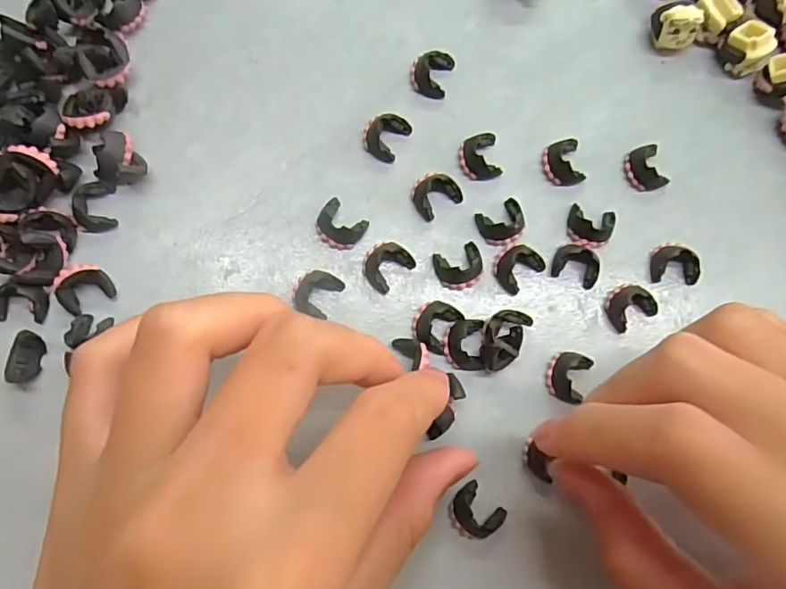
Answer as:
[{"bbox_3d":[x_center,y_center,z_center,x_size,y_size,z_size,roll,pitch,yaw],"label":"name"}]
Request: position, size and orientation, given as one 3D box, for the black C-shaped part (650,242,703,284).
[{"bbox_3d":[0.096,-0.011,0.191,0.016,0.009,0.014,5,79,-3],"label":"black C-shaped part"}]

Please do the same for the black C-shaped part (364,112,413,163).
[{"bbox_3d":[-0.003,-0.055,0.193,0.014,0.007,0.016,31,80,1],"label":"black C-shaped part"}]

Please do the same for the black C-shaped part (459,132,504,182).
[{"bbox_3d":[0.030,-0.047,0.194,0.014,0.005,0.015,-10,80,-5],"label":"black C-shaped part"}]

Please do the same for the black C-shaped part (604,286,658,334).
[{"bbox_3d":[0.079,0.003,0.187,0.015,0.008,0.014,-31,82,-9],"label":"black C-shaped part"}]

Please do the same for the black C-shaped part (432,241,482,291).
[{"bbox_3d":[0.023,-0.009,0.186,0.016,0.007,0.014,-18,83,-6],"label":"black C-shaped part"}]

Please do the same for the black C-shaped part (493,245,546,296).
[{"bbox_3d":[0.042,-0.010,0.187,0.016,0.008,0.013,-43,86,-9],"label":"black C-shaped part"}]

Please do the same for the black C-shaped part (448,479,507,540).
[{"bbox_3d":[0.025,0.068,0.173,0.016,0.004,0.014,44,81,3],"label":"black C-shaped part"}]

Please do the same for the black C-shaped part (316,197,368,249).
[{"bbox_3d":[-0.018,-0.023,0.186,0.016,0.005,0.016,1,81,-4],"label":"black C-shaped part"}]

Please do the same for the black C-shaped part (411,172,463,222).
[{"bbox_3d":[0.014,-0.034,0.191,0.016,0.005,0.014,-33,85,-8],"label":"black C-shaped part"}]

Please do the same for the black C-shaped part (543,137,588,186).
[{"bbox_3d":[0.060,-0.046,0.195,0.014,0.007,0.015,-16,80,-6],"label":"black C-shaped part"}]

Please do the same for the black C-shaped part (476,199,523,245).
[{"bbox_3d":[0.037,-0.024,0.190,0.015,0.006,0.014,-25,84,-7],"label":"black C-shaped part"}]

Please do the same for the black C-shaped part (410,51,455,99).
[{"bbox_3d":[0.014,-0.078,0.199,0.014,0.006,0.016,13,78,-1],"label":"black C-shaped part"}]

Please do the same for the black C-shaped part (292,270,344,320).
[{"bbox_3d":[-0.024,-0.001,0.181,0.014,0.006,0.015,23,80,0],"label":"black C-shaped part"}]

